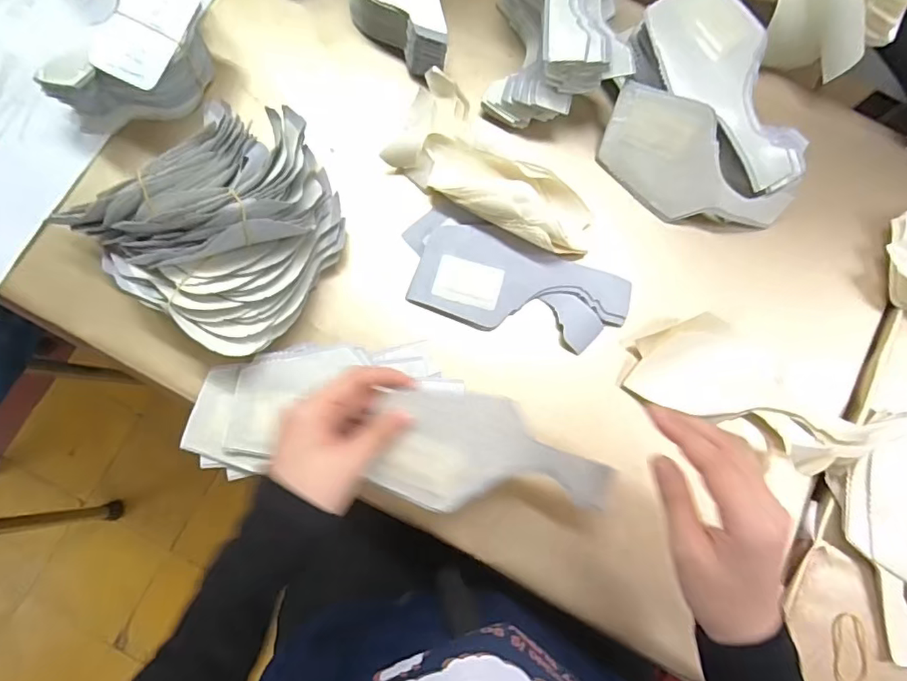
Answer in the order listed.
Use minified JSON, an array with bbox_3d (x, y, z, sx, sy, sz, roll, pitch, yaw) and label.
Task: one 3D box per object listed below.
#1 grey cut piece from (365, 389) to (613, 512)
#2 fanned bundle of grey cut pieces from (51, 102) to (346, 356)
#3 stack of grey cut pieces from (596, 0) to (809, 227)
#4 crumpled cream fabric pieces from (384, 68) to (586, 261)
[{"bbox_3d":[0.029,0.081,0.380,0.168,0.011,0.082,6,98,-10],"label":"grey cut piece"},{"bbox_3d":[-0.175,-0.098,0.419,0.167,0.079,0.177,0,80,-3],"label":"fanned bundle of grey cut pieces"},{"bbox_3d":[0.224,-0.198,0.465,0.161,0.061,0.170,15,80,0],"label":"stack of grey cut pieces"},{"bbox_3d":[0.035,-0.144,0.459,0.193,0.035,0.085,36,81,3],"label":"crumpled cream fabric pieces"}]

